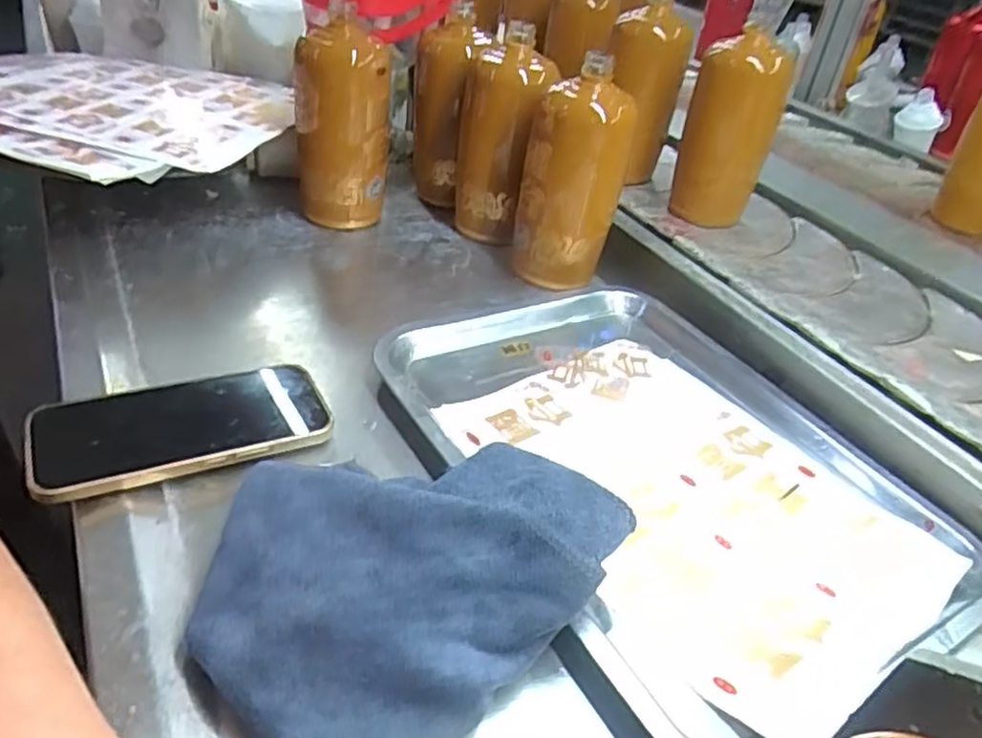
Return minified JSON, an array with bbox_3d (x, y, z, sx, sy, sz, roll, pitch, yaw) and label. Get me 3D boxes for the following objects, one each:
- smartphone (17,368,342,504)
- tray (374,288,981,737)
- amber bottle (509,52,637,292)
[{"bbox_3d":[-0.177,0.030,0.401,0.156,0.012,0.076,-12,39,-28],"label":"smartphone"},{"bbox_3d":[0.108,0.053,0.443,0.268,0.031,0.350,-19,45,-29],"label":"tray"},{"bbox_3d":[0.068,-0.165,0.578,0.081,0.165,0.065,22,41,18],"label":"amber bottle"}]

